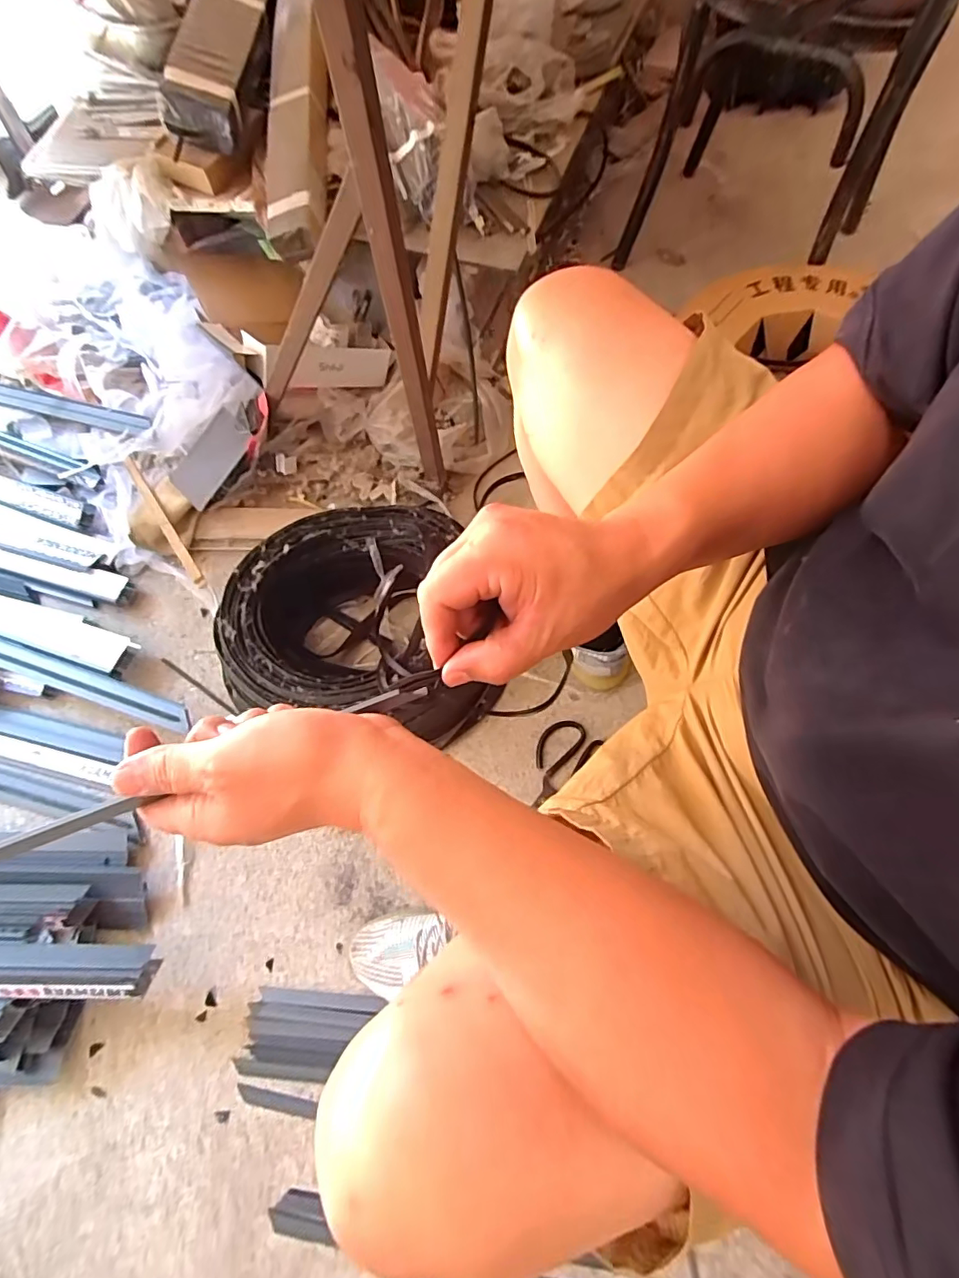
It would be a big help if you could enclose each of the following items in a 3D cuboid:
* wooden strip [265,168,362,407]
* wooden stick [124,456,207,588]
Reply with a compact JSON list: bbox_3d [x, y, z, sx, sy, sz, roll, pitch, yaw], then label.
[{"bbox_3d":[-0.240,-0.442,0.733,0.028,0.455,0.029,30,69,-25],"label":"wooden strip"},{"bbox_3d":[-0.553,-0.211,0.934,0.020,0.015,0.304,-35,71,-10],"label":"wooden stick"}]

